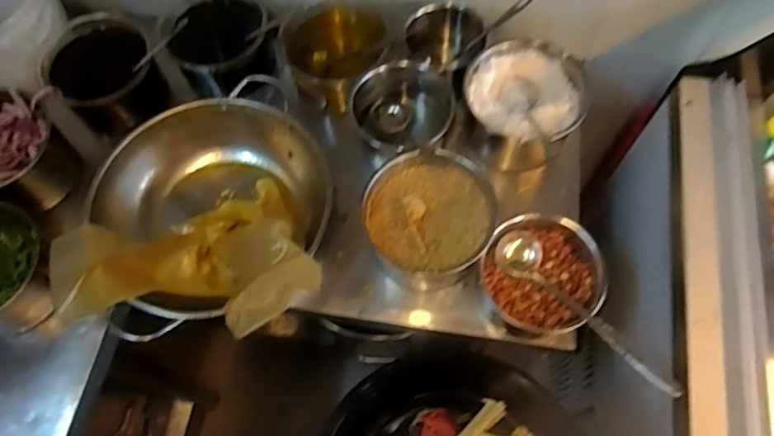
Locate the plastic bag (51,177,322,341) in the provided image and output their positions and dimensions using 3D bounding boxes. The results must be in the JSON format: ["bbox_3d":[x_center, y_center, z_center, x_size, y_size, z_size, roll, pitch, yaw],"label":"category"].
[{"bbox_3d":[-0.272,0.072,0.744,0.318,0.114,0.243,-24,68,-9],"label":"plastic bag"}]

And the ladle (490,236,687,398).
[{"bbox_3d":[0.236,0.123,0.679,0.062,0.069,0.265,-31,52,-11],"label":"ladle"}]

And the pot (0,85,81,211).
[{"bbox_3d":[-0.585,-0.104,0.851,0.217,0.097,0.192,0,67,2],"label":"pot"}]

